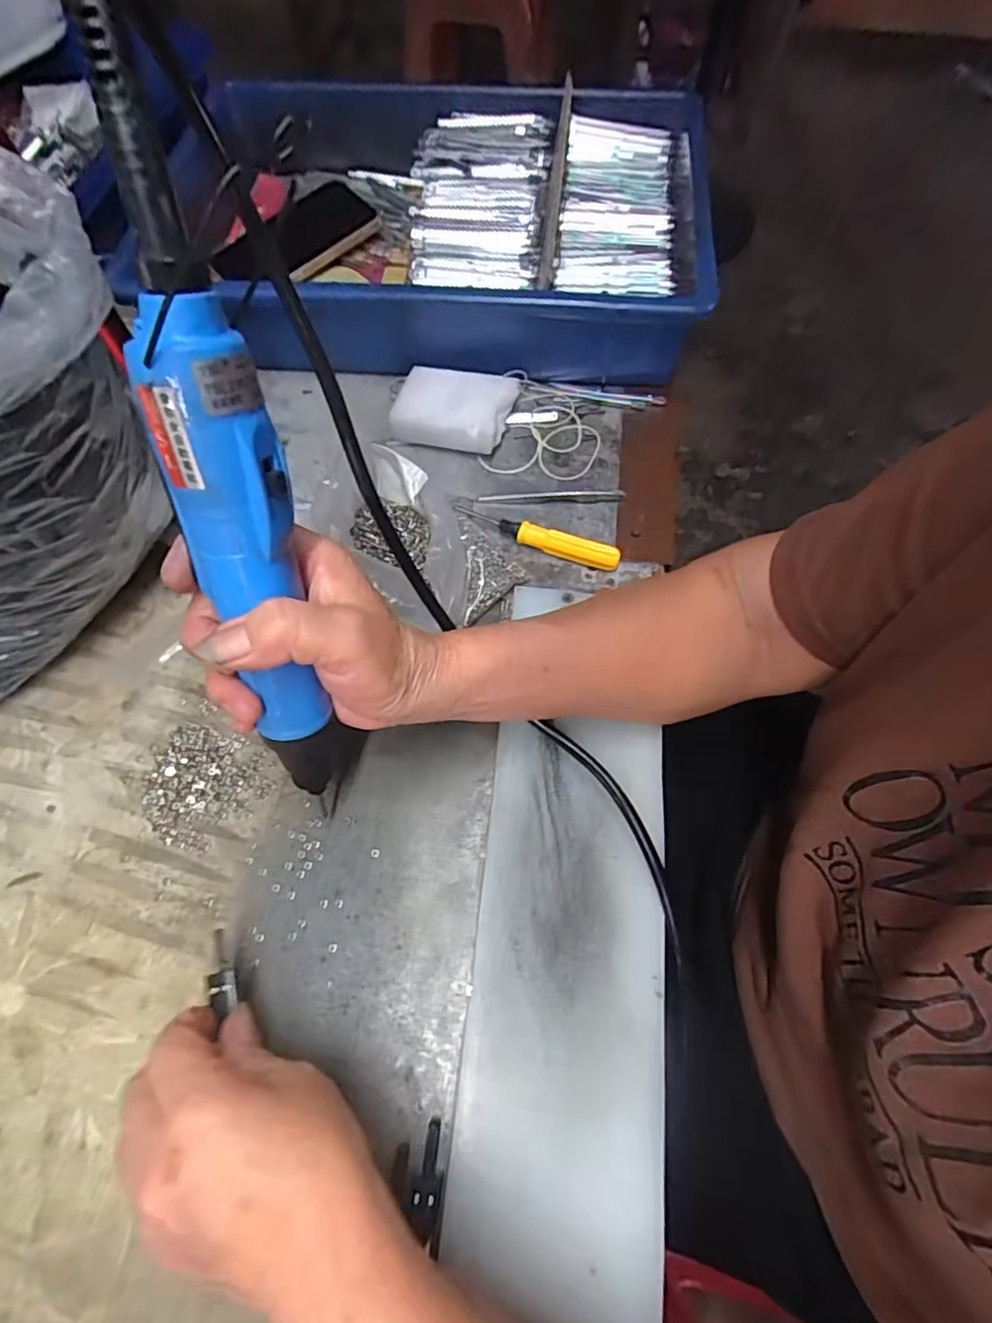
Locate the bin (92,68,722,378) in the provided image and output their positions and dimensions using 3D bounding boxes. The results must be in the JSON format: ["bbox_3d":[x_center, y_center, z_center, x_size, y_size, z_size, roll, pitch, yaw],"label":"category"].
[{"bbox_3d":[-0.054,-0.367,0.496,0.428,0.094,0.284,7,65,3],"label":"bin"}]

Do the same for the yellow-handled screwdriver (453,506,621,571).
[{"bbox_3d":[0.028,-0.086,0.398,0.114,0.016,0.013,22,67,10],"label":"yellow-handled screwdriver"}]

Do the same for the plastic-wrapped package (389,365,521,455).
[{"bbox_3d":[-0.031,-0.188,0.438,0.082,0.032,0.057,14,66,6],"label":"plastic-wrapped package"}]

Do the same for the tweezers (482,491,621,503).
[{"bbox_3d":[0.040,-0.119,0.419,0.101,0.009,0.010,2,65,1],"label":"tweezers"}]

